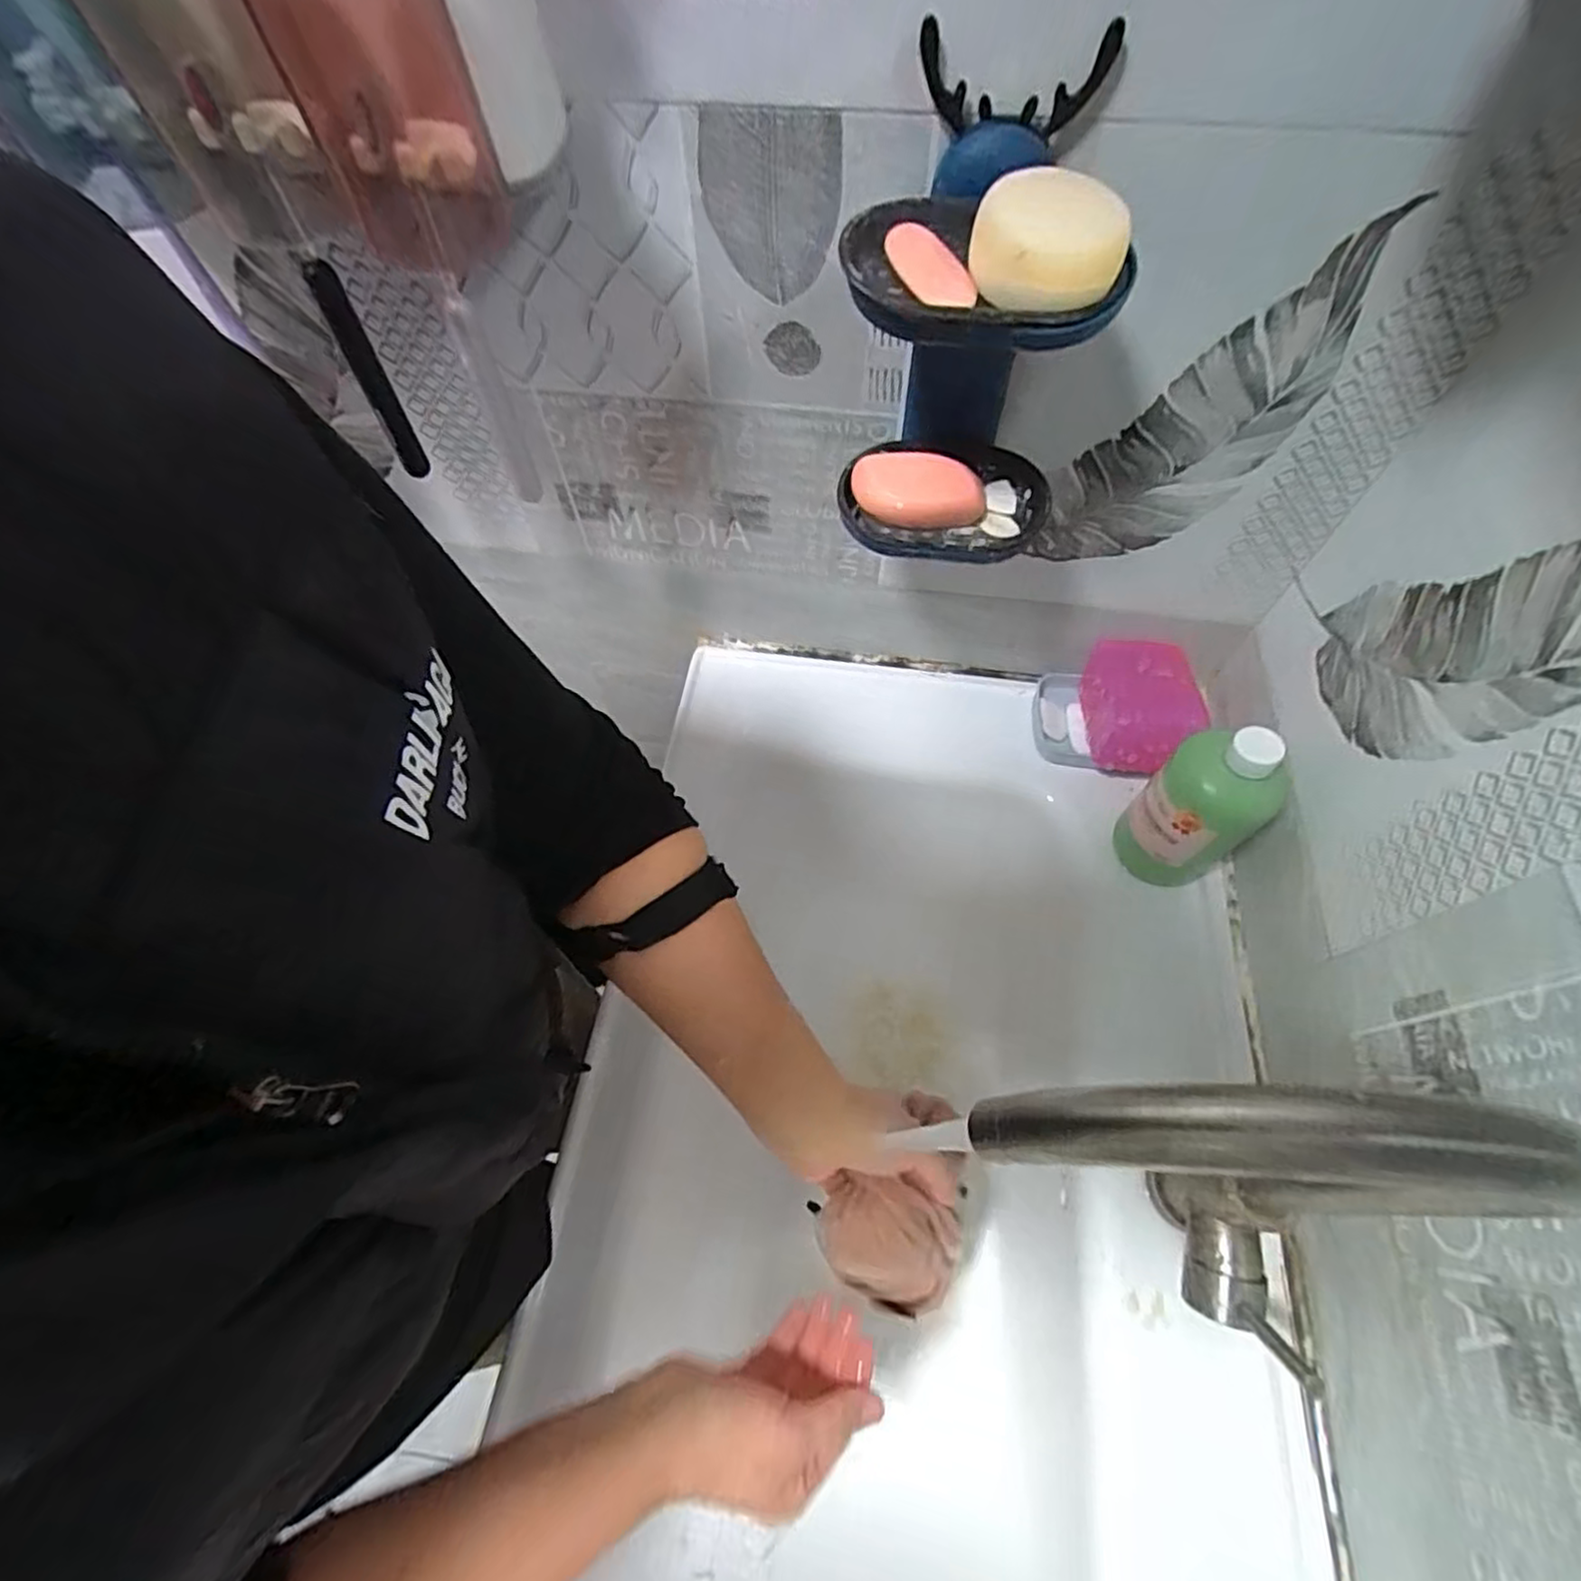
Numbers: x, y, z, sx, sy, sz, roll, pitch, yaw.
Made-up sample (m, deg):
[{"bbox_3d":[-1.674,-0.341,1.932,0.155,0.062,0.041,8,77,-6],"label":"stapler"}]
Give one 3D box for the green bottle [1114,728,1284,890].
[{"bbox_3d":[0.286,0.014,0.499,0.058,0.154,0.075,-35,66,-16],"label":"green bottle"}]

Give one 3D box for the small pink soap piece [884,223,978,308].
[{"bbox_3d":[0.065,-0.236,0.315,0.025,0.009,0.064,-19,63,-9],"label":"small pink soap piece"}]

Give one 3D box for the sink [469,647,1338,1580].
[{"bbox_3d":[0.081,0.267,0.531,0.440,0.164,0.793,6,62,5],"label":"sink"}]

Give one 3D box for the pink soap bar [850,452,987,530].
[{"bbox_3d":[0.076,-0.182,0.426,0.079,0.022,0.043,10,83,9],"label":"pink soap bar"}]

